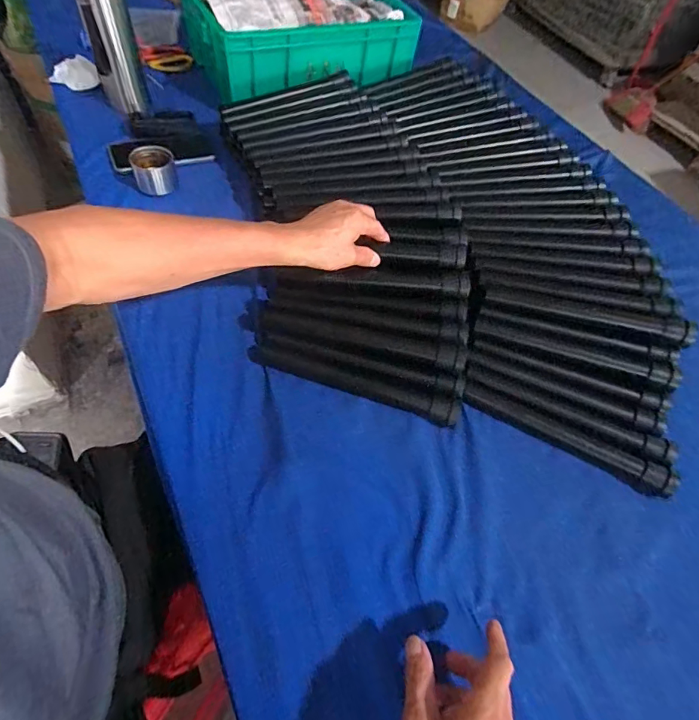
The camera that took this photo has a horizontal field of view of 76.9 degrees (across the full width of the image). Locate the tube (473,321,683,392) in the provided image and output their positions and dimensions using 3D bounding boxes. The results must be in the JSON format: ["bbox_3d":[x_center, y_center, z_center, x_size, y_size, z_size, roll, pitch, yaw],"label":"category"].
[{"bbox_3d":[0.280,-0.008,0.556,0.243,0.032,0.029,17,58,6],"label":"tube"}]

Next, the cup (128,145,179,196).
[{"bbox_3d":[-0.304,-0.295,0.685,0.063,0.042,0.061,-15,59,-16],"label":"cup"}]

